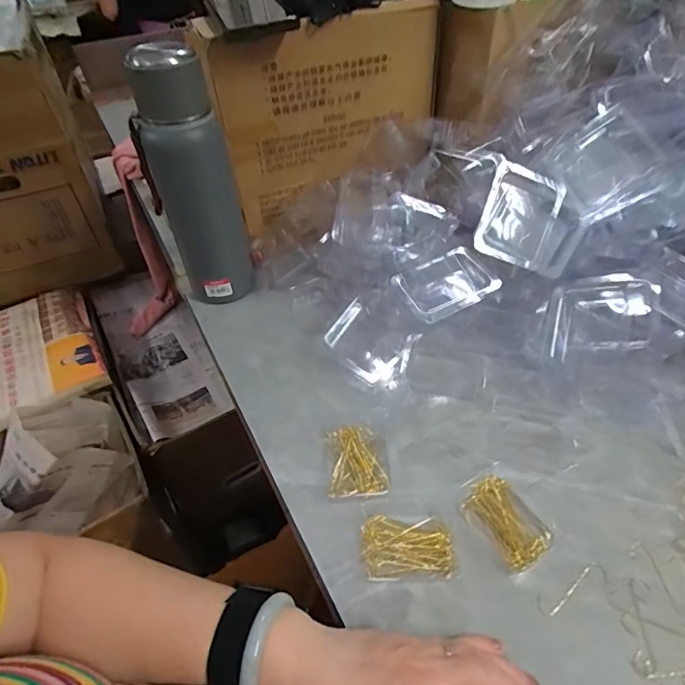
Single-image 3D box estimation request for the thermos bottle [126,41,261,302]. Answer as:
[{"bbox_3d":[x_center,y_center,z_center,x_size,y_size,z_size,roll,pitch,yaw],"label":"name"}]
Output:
[{"bbox_3d":[-0.164,-0.170,0.515,0.083,0.278,0.080,-28,52,-22],"label":"thermos bottle"}]

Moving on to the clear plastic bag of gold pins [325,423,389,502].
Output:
[{"bbox_3d":[0.013,0.106,0.412,0.054,0.013,0.072,-3,47,0],"label":"clear plastic bag of gold pins"}]

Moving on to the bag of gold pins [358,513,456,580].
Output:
[{"bbox_3d":[0.051,0.161,0.361,0.070,0.011,0.048,-4,47,-2],"label":"bag of gold pins"}]

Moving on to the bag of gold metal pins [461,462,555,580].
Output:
[{"bbox_3d":[0.132,0.142,0.373,0.051,0.014,0.076,-27,51,-21],"label":"bag of gold metal pins"}]

